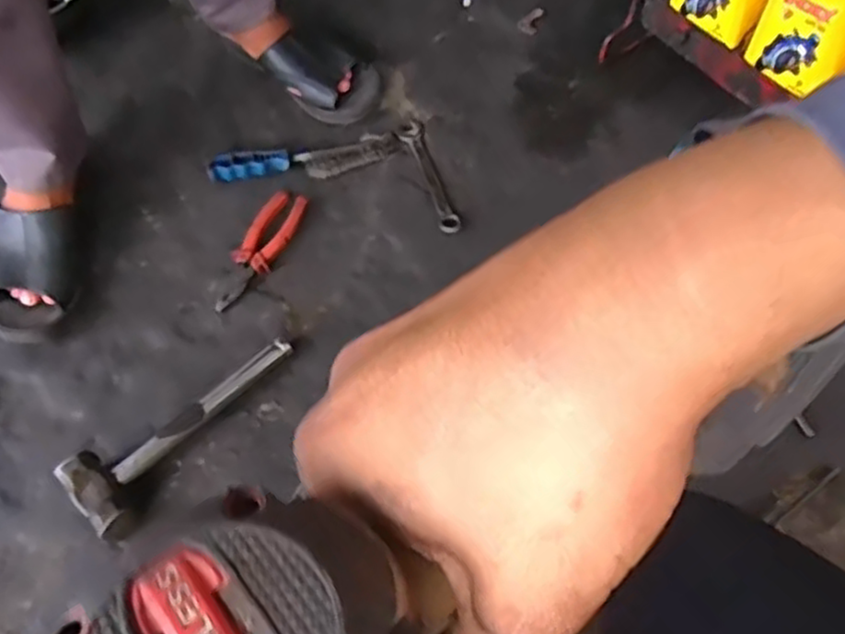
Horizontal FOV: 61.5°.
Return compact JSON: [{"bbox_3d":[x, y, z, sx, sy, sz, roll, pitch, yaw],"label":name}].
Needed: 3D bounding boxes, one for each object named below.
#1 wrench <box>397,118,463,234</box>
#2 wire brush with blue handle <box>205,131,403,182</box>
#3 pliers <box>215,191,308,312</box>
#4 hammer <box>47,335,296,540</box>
[{"bbox_3d":[0.007,-0.182,0.902,0.032,0.012,0.189,-16,64,-5],"label":"wrench"},{"bbox_3d":[-0.152,-0.206,0.919,0.247,0.017,0.050,-10,63,-2],"label":"wire brush with blue handle"},{"bbox_3d":[-0.203,-0.082,0.876,0.056,0.028,0.172,22,67,13],"label":"pliers"},{"bbox_3d":[-0.248,0.110,0.756,0.098,0.053,0.259,40,72,20],"label":"hammer"}]

